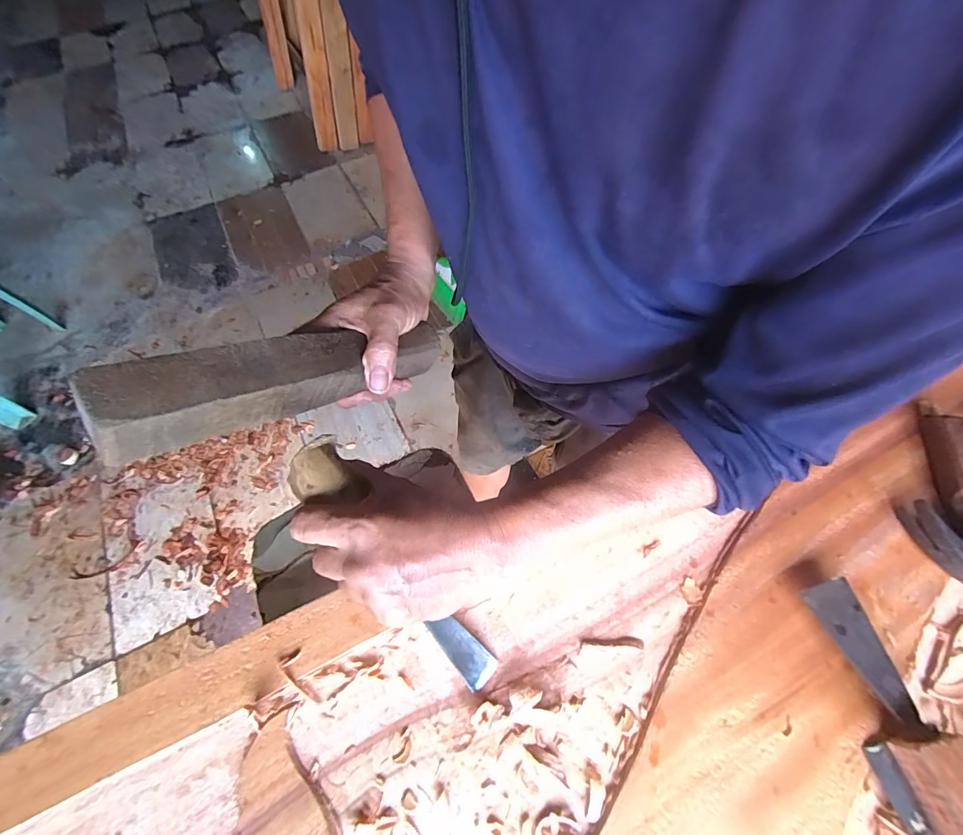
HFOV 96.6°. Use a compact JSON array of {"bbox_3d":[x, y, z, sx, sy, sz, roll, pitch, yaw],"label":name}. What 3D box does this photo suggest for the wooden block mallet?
[{"bbox_3d":[-0.141,-0.029,0.335,0.038,0.058,0.257,45,41,21],"label":"wooden block mallet"}]

